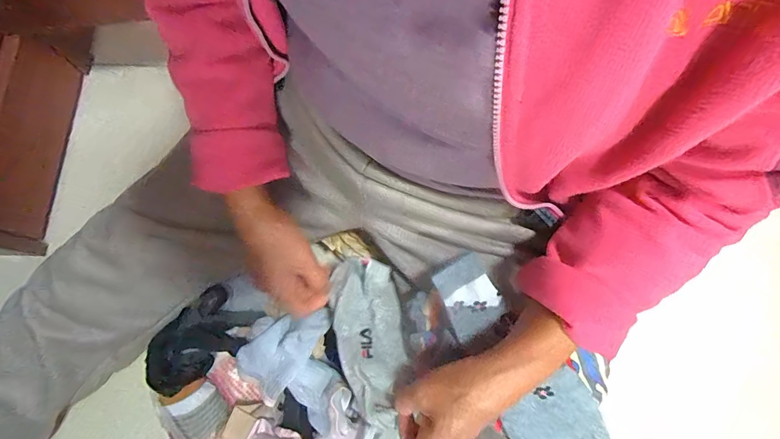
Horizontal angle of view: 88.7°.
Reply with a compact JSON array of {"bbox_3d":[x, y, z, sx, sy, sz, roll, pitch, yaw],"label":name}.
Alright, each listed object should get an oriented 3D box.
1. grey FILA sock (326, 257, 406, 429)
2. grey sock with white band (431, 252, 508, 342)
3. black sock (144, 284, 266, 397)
[{"bbox_3d":[-0.022,0.120,0.412,0.068,0.013,0.165,-9,68,-2],"label":"grey FILA sock"},{"bbox_3d":[0.074,0.074,0.377,0.051,0.012,0.071,-29,87,-1],"label":"grey sock with white band"},{"bbox_3d":[-0.234,0.149,0.491,0.068,0.063,0.124,40,79,10],"label":"black sock"}]

